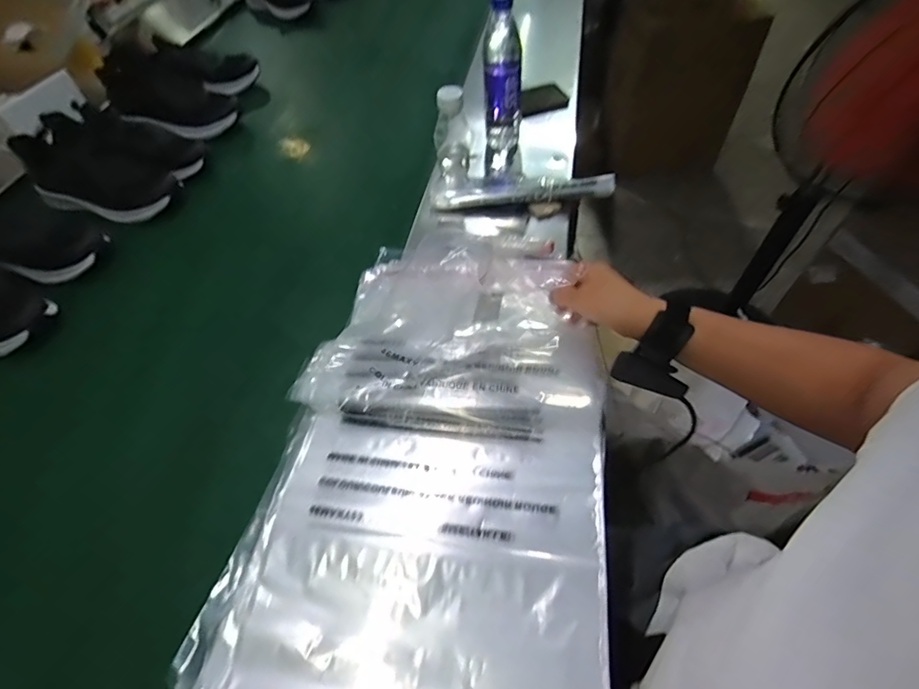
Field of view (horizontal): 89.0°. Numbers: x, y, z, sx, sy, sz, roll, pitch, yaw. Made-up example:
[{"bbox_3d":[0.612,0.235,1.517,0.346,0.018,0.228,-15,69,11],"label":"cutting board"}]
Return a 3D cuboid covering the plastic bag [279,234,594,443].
[{"bbox_3d":[-0.003,-0.047,0.567,0.290,0.047,0.358,1,39,11],"label":"plastic bag"}]

